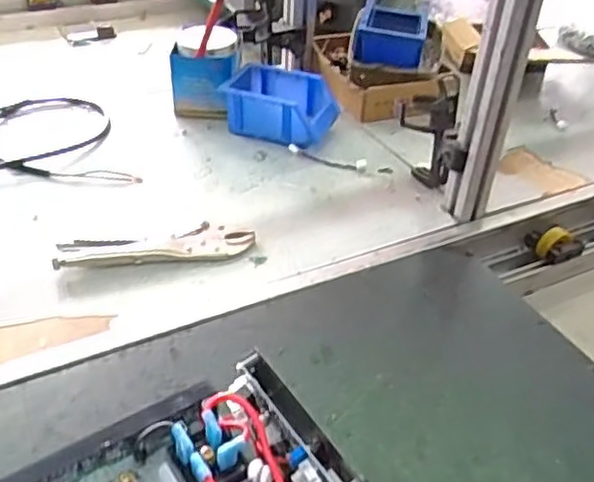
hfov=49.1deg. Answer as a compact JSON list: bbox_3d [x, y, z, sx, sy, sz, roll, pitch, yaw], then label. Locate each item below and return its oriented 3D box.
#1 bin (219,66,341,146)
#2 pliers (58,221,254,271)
[{"bbox_3d":[-0.023,-0.195,0.951,0.158,0.070,0.115,17,39,16],"label":"bin"},{"bbox_3d":[-0.154,0.005,0.724,0.213,0.011,0.051,-4,38,-11],"label":"pliers"}]

